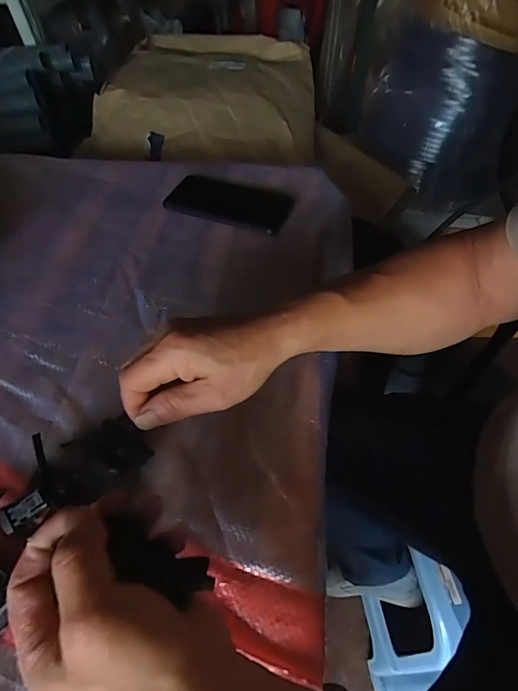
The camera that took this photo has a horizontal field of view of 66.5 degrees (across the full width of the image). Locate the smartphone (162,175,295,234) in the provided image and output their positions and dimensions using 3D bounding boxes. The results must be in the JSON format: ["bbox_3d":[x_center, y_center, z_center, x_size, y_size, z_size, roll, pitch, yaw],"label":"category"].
[{"bbox_3d":[-0.041,-0.189,0.516,0.156,0.015,0.076,14,56,11],"label":"smartphone"}]

